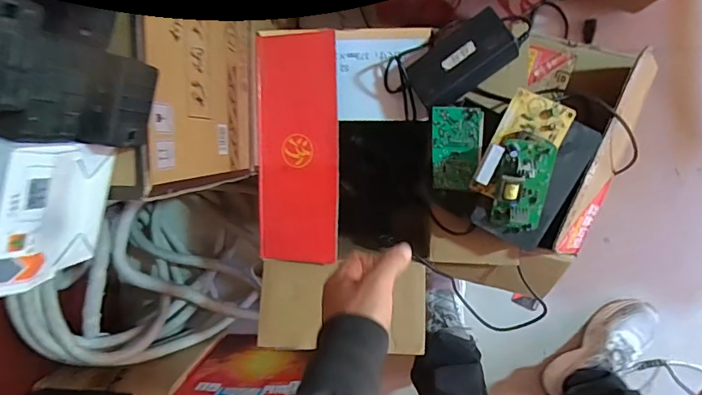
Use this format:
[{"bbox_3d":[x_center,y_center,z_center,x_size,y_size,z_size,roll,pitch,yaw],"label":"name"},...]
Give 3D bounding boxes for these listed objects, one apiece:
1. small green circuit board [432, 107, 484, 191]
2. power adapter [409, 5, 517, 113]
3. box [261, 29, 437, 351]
[{"bbox_3d":[0.151,-0.068,0.671,0.070,0.008,0.119,5,115,24],"label":"small green circuit board"},{"bbox_3d":[0.157,-0.193,0.672,0.146,0.051,0.080,-34,93,9],"label":"power adapter"},{"bbox_3d":[-0.012,-0.033,0.884,0.259,0.306,0.487,2,97,6],"label":"box"}]

